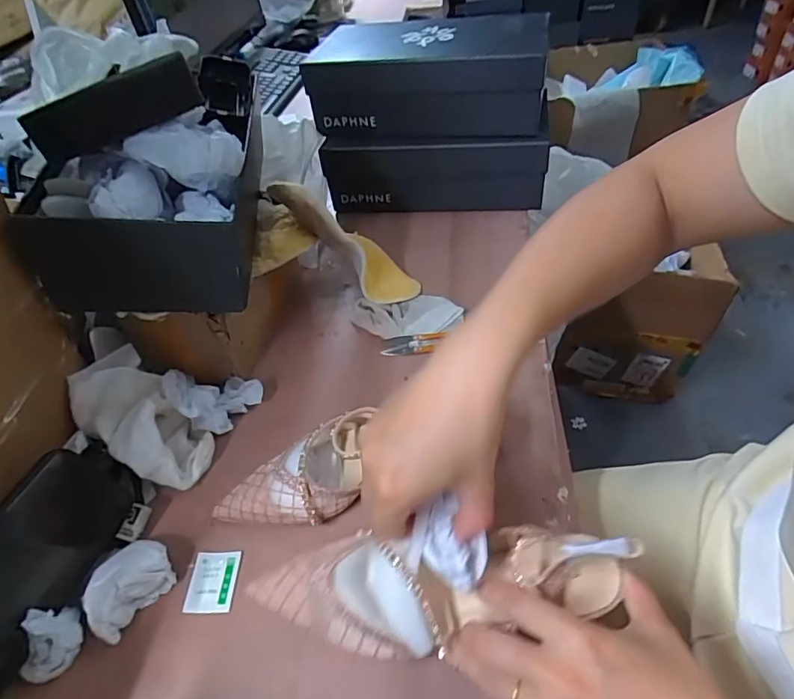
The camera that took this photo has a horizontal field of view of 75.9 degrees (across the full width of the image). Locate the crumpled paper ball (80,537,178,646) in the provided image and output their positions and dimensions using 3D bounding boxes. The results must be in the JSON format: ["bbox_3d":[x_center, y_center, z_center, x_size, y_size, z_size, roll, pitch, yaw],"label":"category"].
[{"bbox_3d":[-0.203,0.176,0.382,0.043,0.029,0.064,22,52,25],"label":"crumpled paper ball"}]

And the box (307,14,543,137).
[{"bbox_3d":[0.041,-0.355,0.665,0.298,0.095,0.142,4,47,11],"label":"box"}]

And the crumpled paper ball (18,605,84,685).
[{"bbox_3d":[-0.244,0.203,0.356,0.031,0.031,0.045,9,48,16],"label":"crumpled paper ball"}]

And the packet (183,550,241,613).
[{"bbox_3d":[-0.142,0.178,0.392,0.036,0.004,0.044,-4,46,3],"label":"packet"}]

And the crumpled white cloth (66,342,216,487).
[{"bbox_3d":[-0.229,0.068,0.459,0.124,0.078,0.076,31,57,31],"label":"crumpled white cloth"}]

